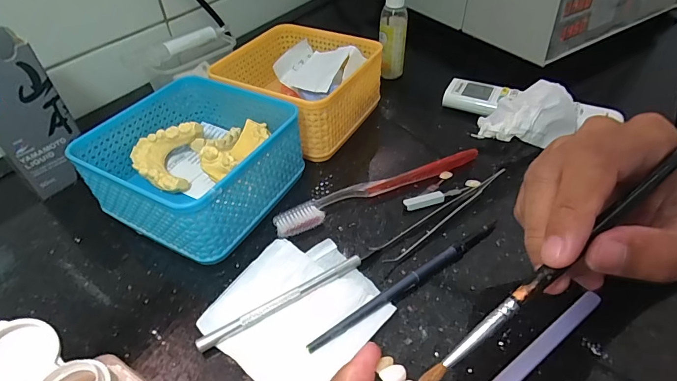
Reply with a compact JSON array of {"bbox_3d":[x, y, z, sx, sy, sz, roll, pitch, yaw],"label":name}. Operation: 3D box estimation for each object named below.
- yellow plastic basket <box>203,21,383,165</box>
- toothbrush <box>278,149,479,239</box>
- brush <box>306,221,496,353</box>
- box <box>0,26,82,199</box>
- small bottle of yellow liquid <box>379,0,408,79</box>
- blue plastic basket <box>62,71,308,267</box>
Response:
[{"bbox_3d":[-0.039,-0.106,0.393,0.130,0.062,0.131,20,48,23],"label":"yellow plastic basket"},{"bbox_3d":[0.034,-0.004,0.324,0.185,0.012,0.021,-21,46,-18],"label":"toothbrush"},{"bbox_3d":[0.050,0.059,0.261,0.163,0.008,0.009,-25,47,-22],"label":"brush"},{"bbox_3d":[-0.262,-0.060,0.323,0.053,0.125,0.058,26,51,28],"label":"box"},{"bbox_3d":[0.067,-0.191,0.478,0.033,0.107,0.030,2,43,6],"label":"small bottle of yellow liquid"},{"bbox_3d":[-0.112,-0.024,0.314,0.127,0.065,0.128,20,48,23],"label":"blue plastic basket"}]

